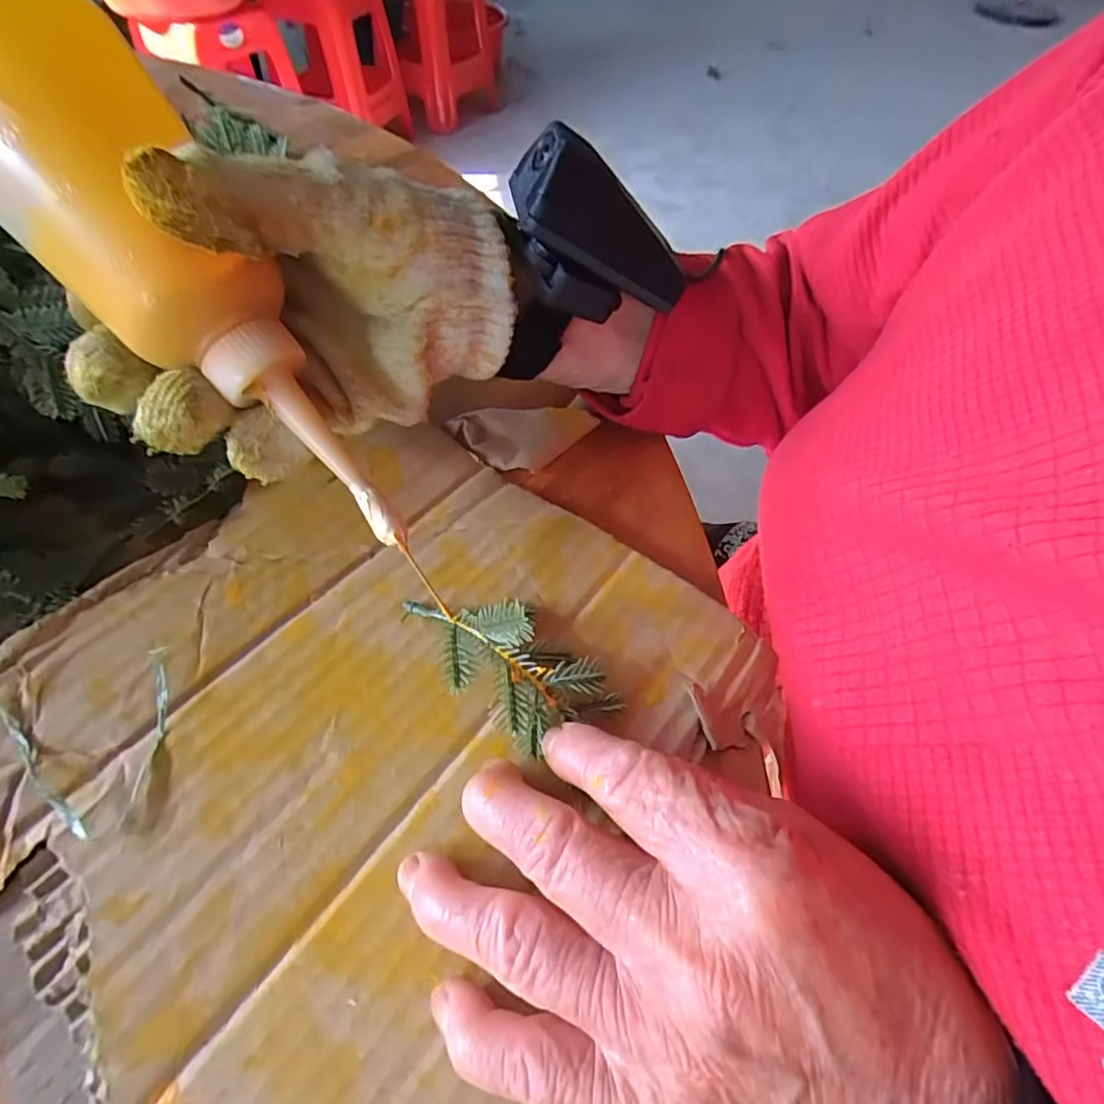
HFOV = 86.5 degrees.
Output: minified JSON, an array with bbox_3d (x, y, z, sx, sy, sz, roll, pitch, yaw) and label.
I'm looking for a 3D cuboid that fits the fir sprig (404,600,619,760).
[{"bbox_3d":[-0.016,0.029,0.189,0.038,0.032,0.072,-37,66,-24],"label":"fir sprig"}]

